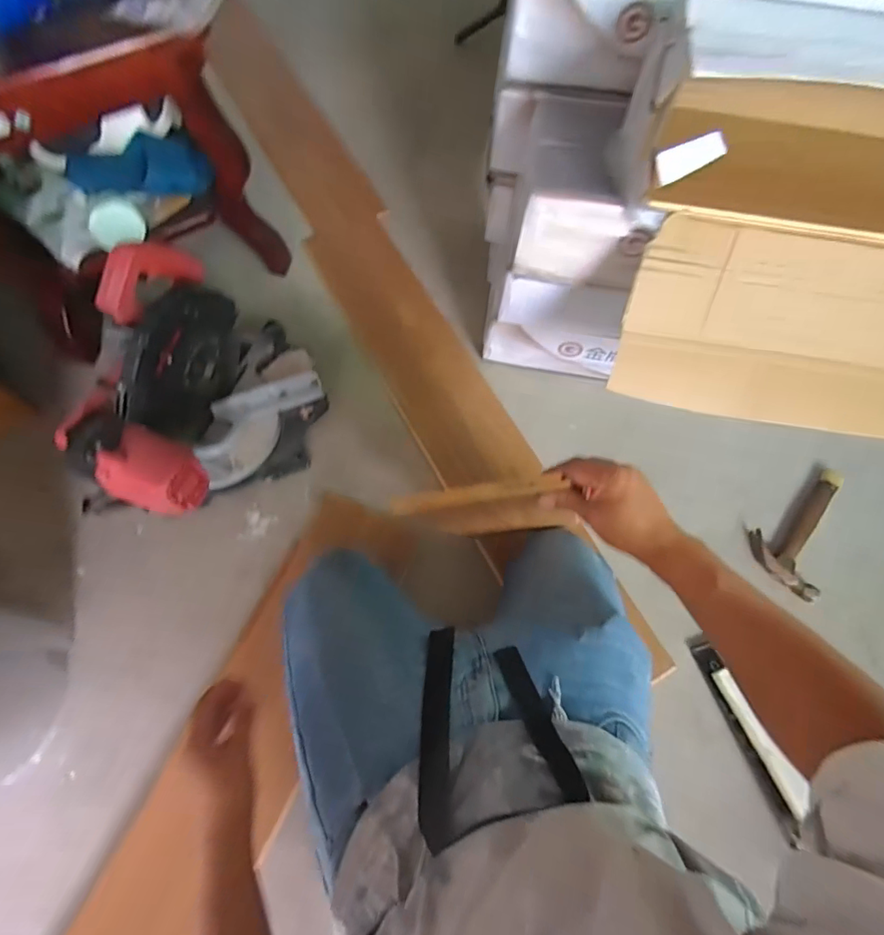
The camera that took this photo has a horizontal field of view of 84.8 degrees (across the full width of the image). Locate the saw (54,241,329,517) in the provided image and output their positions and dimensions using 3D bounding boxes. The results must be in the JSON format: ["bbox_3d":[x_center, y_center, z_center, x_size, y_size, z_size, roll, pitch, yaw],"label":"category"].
[{"bbox_3d":[-0.406,-0.126,0.869,0.302,0.331,0.453,11,69,2],"label":"saw"}]

